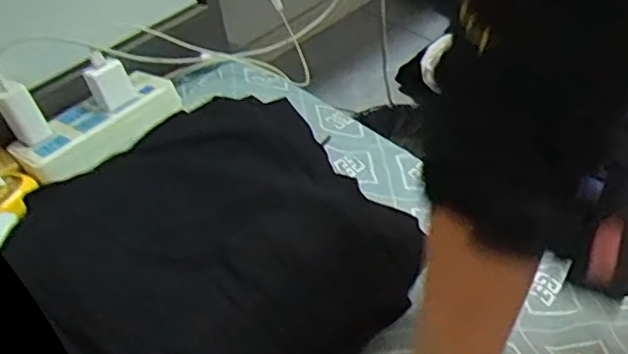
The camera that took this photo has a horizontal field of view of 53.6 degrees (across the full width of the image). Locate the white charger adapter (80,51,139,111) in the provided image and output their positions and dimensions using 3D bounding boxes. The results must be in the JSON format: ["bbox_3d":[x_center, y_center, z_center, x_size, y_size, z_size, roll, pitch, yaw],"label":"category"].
[{"bbox_3d":[-0.243,-0.114,0.738,0.048,0.066,0.025,-21,49,-12],"label":"white charger adapter"}]

